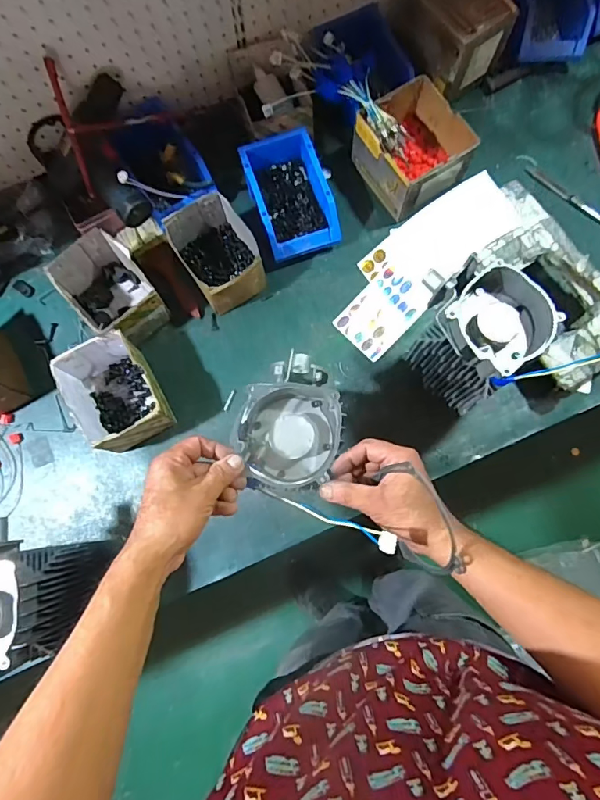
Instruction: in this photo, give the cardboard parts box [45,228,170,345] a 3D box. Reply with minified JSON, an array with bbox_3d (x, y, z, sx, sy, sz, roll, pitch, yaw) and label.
[{"bbox_3d":[-0.286,-0.162,0.720,0.113,0.096,0.160,-44,81,-7],"label":"cardboard parts box"}]

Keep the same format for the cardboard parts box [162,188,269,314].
[{"bbox_3d":[-0.128,-0.227,0.731,0.110,0.083,0.157,-32,80,-5],"label":"cardboard parts box"}]

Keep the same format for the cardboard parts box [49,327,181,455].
[{"bbox_3d":[-0.271,-0.011,0.691,0.117,0.101,0.157,-29,79,-5],"label":"cardboard parts box"}]

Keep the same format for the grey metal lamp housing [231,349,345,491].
[{"bbox_3d":[-0.010,0.022,0.535,0.116,0.051,0.160,1,78,1],"label":"grey metal lamp housing"}]

